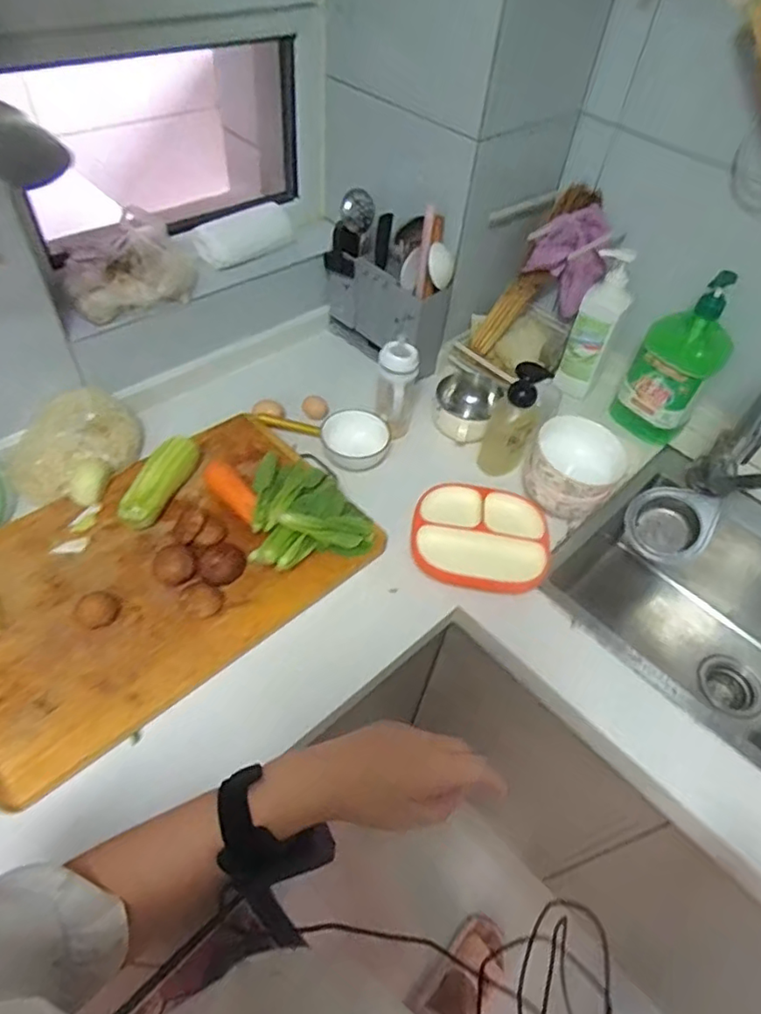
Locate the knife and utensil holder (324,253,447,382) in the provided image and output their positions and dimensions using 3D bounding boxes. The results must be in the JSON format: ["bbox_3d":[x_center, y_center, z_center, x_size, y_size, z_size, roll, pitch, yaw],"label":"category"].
[{"bbox_3d":[0.003,-0.369,1.135,0.242,0.211,0.088,39,58,24],"label":"knife and utensil holder"}]

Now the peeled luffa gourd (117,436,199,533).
[{"bbox_3d":[-0.325,-0.043,0.864,0.044,0.049,0.174,16,51,8],"label":"peeled luffa gourd"}]

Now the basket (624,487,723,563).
[{"bbox_3d":[0.510,0.032,1.033,0.148,0.075,0.130,6,88,16],"label":"basket"}]

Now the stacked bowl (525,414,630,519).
[{"bbox_3d":[0.298,-0.057,0.902,0.134,0.094,0.128,3,51,-3],"label":"stacked bowl"}]

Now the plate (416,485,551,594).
[{"bbox_3d":[0.153,0.042,0.879,0.201,0.037,0.167,8,51,1],"label":"plate"}]

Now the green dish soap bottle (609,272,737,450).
[{"bbox_3d":[0.513,-0.251,0.998,0.130,0.294,0.104,30,54,18],"label":"green dish soap bottle"}]

